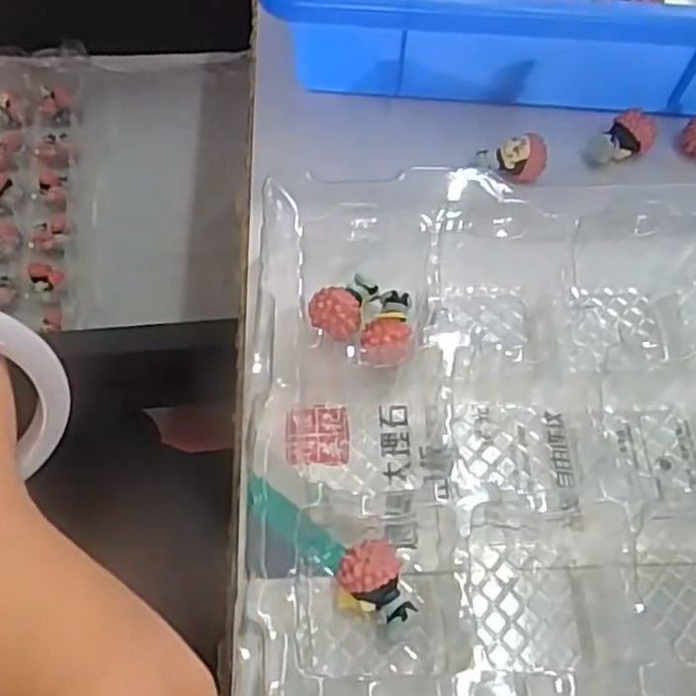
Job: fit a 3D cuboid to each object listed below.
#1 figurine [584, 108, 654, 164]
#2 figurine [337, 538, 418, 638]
[{"bbox_3d":[0.120,-0.092,0.316,0.028,0.012,0.017,-26,65,-13],"label":"figurine"},{"bbox_3d":[0.010,0.074,0.225,0.024,0.020,0.022,17,64,9],"label":"figurine"}]

